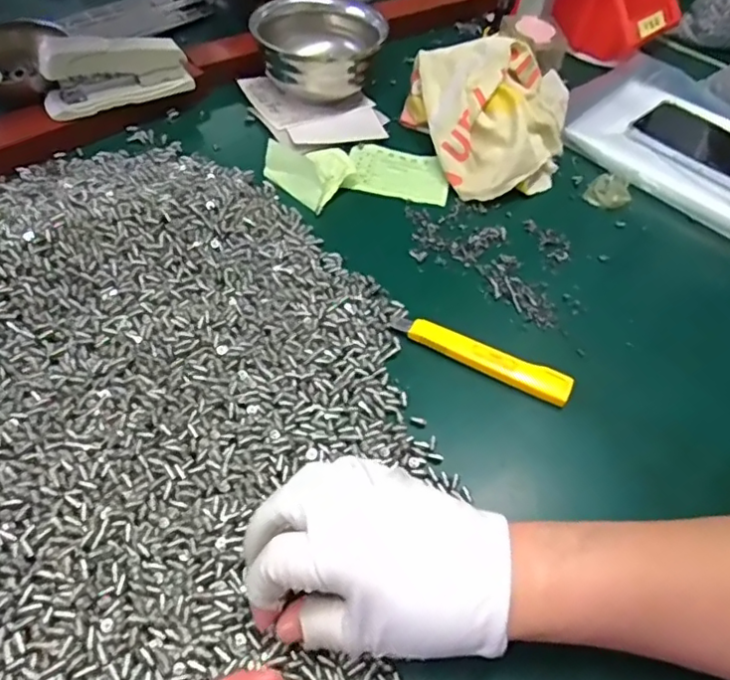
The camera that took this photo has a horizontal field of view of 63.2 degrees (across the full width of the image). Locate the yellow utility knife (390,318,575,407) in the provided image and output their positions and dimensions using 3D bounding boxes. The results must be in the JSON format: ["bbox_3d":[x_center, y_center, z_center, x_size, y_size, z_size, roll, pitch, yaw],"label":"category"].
[{"bbox_3d":[0.079,0.010,0.404,0.125,0.011,0.023,22,53,11],"label":"yellow utility knife"}]

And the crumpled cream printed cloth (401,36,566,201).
[{"bbox_3d":[0.119,-0.202,0.529,0.152,0.073,0.157,4,52,-3],"label":"crumpled cream printed cloth"}]

